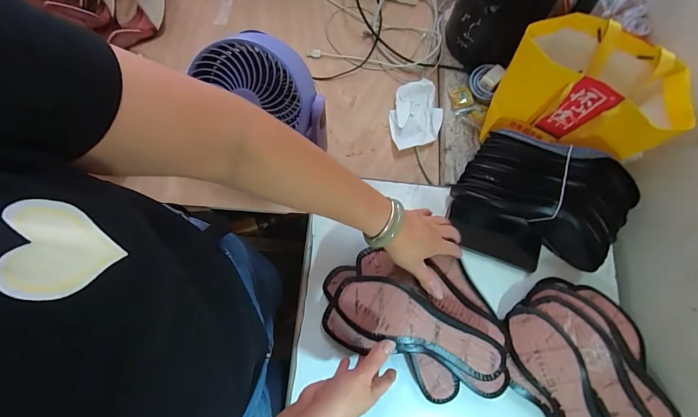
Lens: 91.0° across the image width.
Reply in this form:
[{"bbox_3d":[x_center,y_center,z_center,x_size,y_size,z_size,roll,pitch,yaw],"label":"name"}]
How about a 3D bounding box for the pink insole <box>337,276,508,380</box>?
[{"bbox_3d":[0.097,0.159,0.463,0.234,0.043,0.077,24,72,3],"label":"pink insole"}]

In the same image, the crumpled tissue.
[{"bbox_3d":[0.132,-0.188,0.685,0.098,0.034,0.133,-2,71,-3],"label":"crumpled tissue"}]

